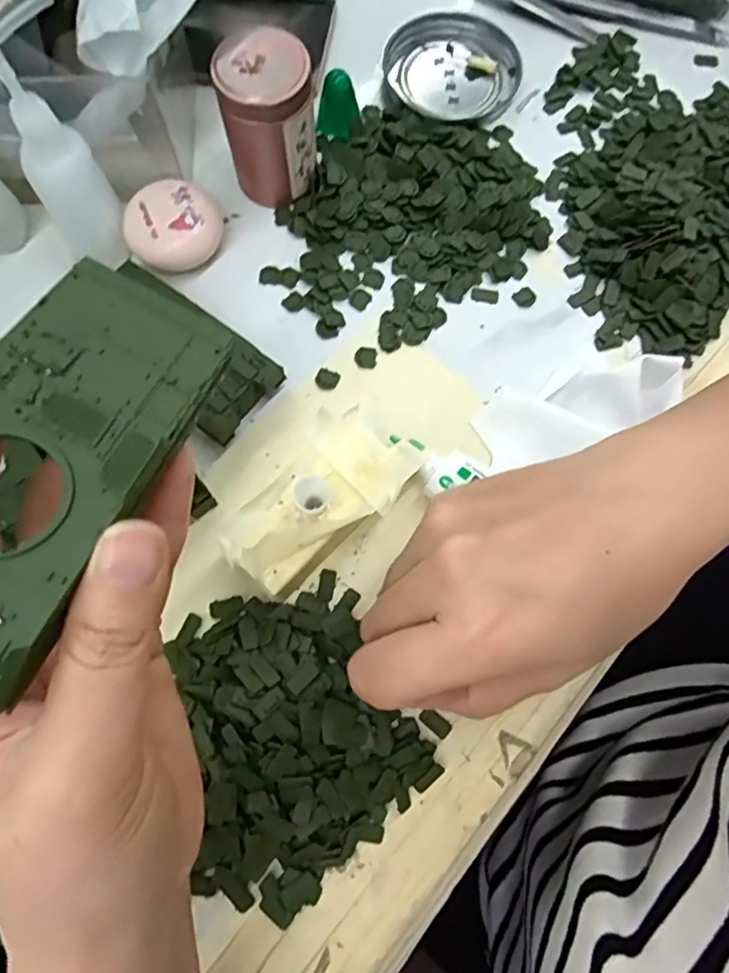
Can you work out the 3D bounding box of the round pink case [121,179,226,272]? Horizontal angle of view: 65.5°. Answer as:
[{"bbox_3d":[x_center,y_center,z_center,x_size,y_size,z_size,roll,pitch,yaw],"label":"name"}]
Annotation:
[{"bbox_3d":[-0.097,-0.132,0.293,0.049,0.023,0.042,-29,77,-9],"label":"round pink case"}]

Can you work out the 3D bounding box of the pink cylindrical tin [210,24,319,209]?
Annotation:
[{"bbox_3d":[-0.047,-0.182,0.282,0.044,0.063,0.037,-8,75,-4],"label":"pink cylindrical tin"}]

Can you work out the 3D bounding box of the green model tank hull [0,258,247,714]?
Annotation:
[{"bbox_3d":[-0.072,-0.007,0.131,0.046,0.013,0.100,23,66,5],"label":"green model tank hull"}]

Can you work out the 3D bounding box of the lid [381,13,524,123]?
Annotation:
[{"bbox_3d":[0.052,-0.248,0.335,0.069,0.011,0.075,0,74,-2],"label":"lid"}]

